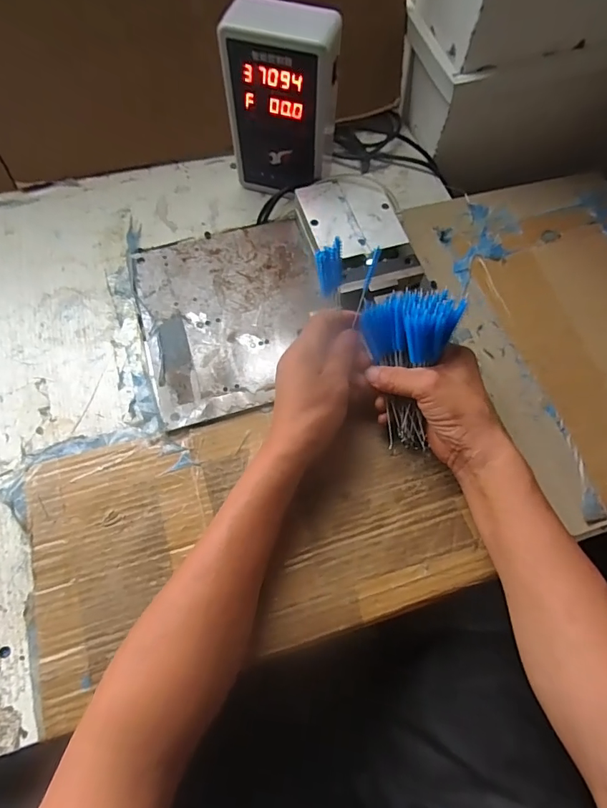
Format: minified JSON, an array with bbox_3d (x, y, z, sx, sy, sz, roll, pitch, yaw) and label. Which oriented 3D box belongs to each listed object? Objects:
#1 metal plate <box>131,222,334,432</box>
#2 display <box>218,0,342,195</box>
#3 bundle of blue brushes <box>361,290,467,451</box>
[{"bbox_3d":[-0.074,-0.100,0.490,0.198,0.012,0.227,-16,66,-7],"label":"metal plate"},{"bbox_3d":[-0.022,-0.317,0.488,0.111,0.181,0.051,17,67,8],"label":"display"},{"bbox_3d":[0.093,-0.028,0.403,0.075,0.139,0.044,0,25,0],"label":"bundle of blue brushes"}]

